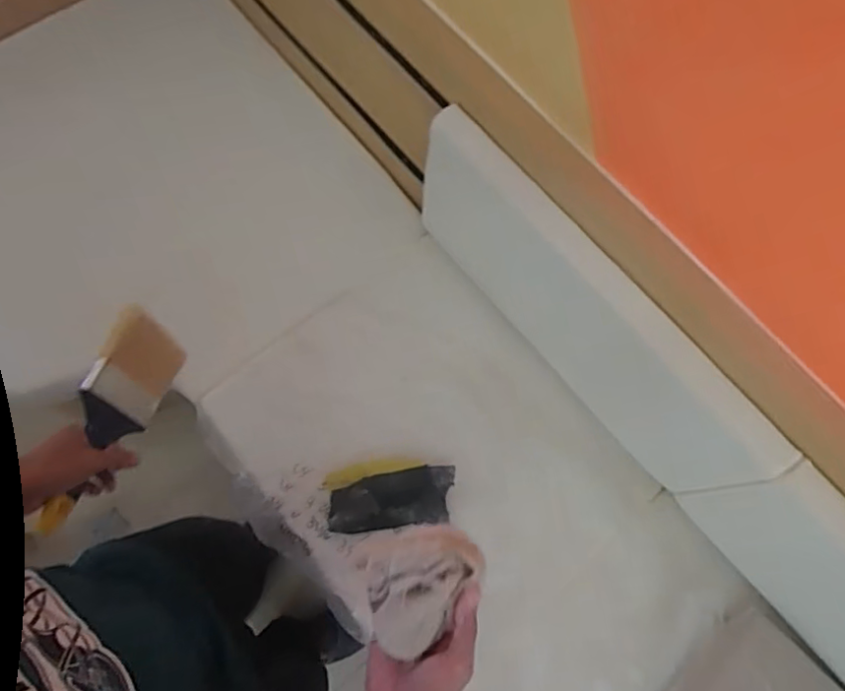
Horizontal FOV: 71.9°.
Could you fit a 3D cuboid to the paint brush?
[{"bbox_3d":[-0.350,0.086,0.668,0.019,0.102,0.248,6,69,25],"label":"paint brush"}]

